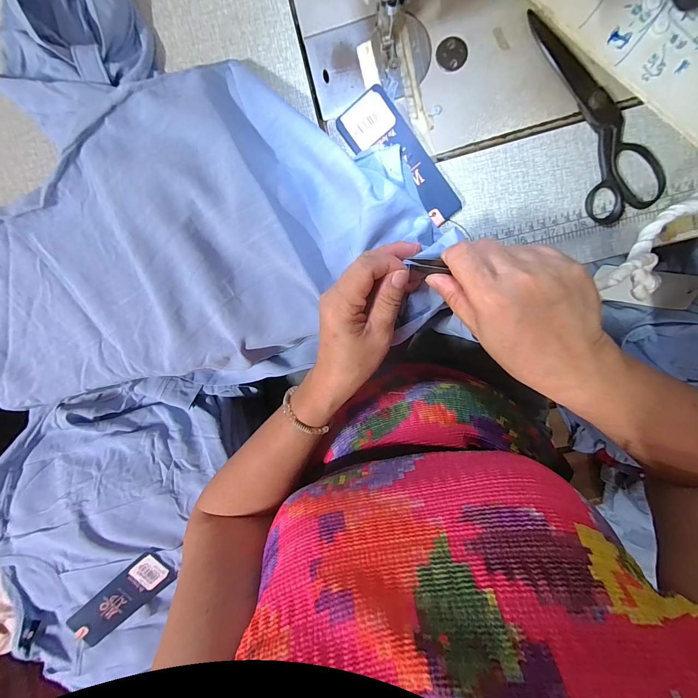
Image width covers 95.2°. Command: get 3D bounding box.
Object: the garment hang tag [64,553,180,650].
[{"bbox_3d":[-0.267,0.295,0.377,0.121,0.005,0.047,-41,102,-7],"label":"garment hang tag"}]

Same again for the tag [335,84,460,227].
[{"bbox_3d":[0.044,-0.156,0.268,0.044,0.006,0.121,-40,95,8],"label":"tag"}]

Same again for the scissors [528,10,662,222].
[{"bbox_3d":[0.202,-0.189,0.253,0.060,0.008,0.167,-22,97,6],"label":"scissors"}]

